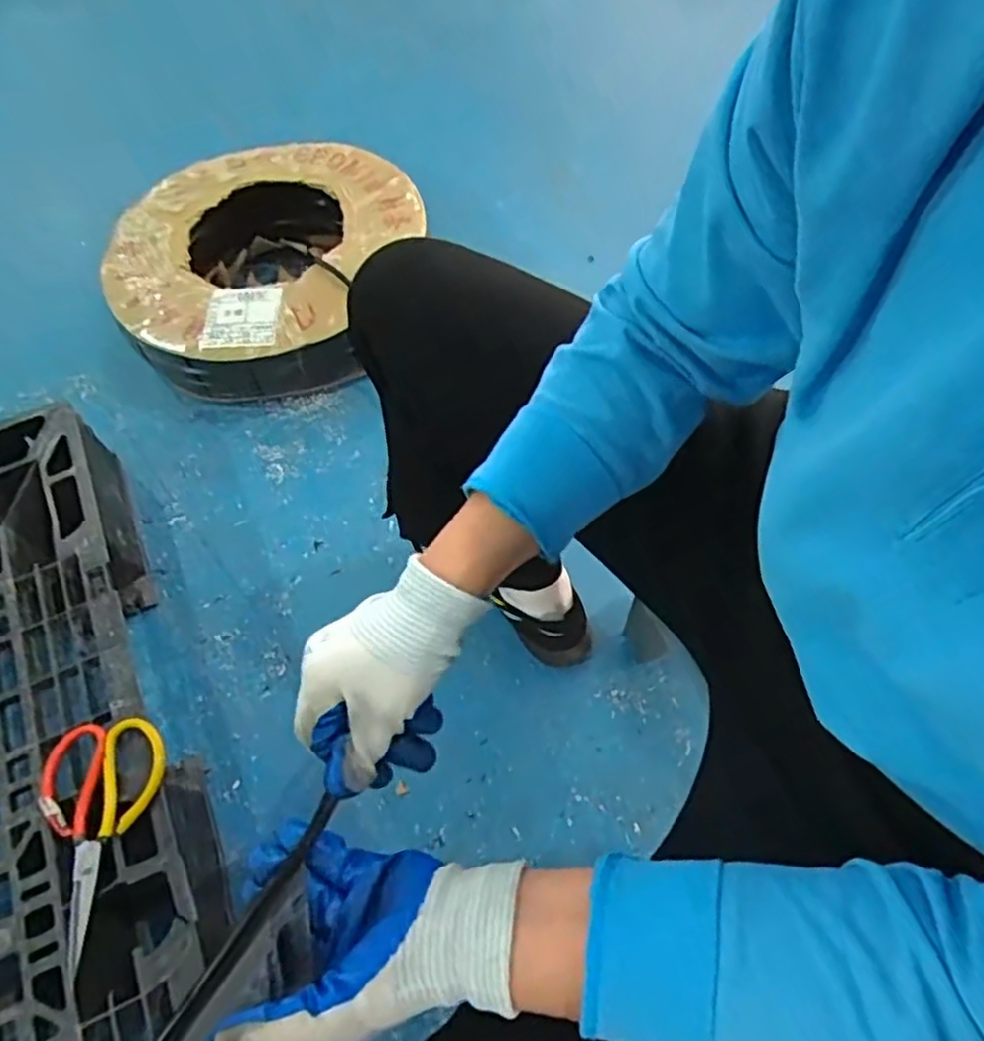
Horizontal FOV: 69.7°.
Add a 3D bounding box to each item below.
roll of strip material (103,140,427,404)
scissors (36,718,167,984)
[{"bbox_3d":[-0.340,-0.395,1.093,0.398,0.138,0.456,19,63,12],"label":"roll of strip material"},{"bbox_3d":[-0.374,0.283,0.638,0.093,0.028,0.204,4,61,6],"label":"scissors"}]

